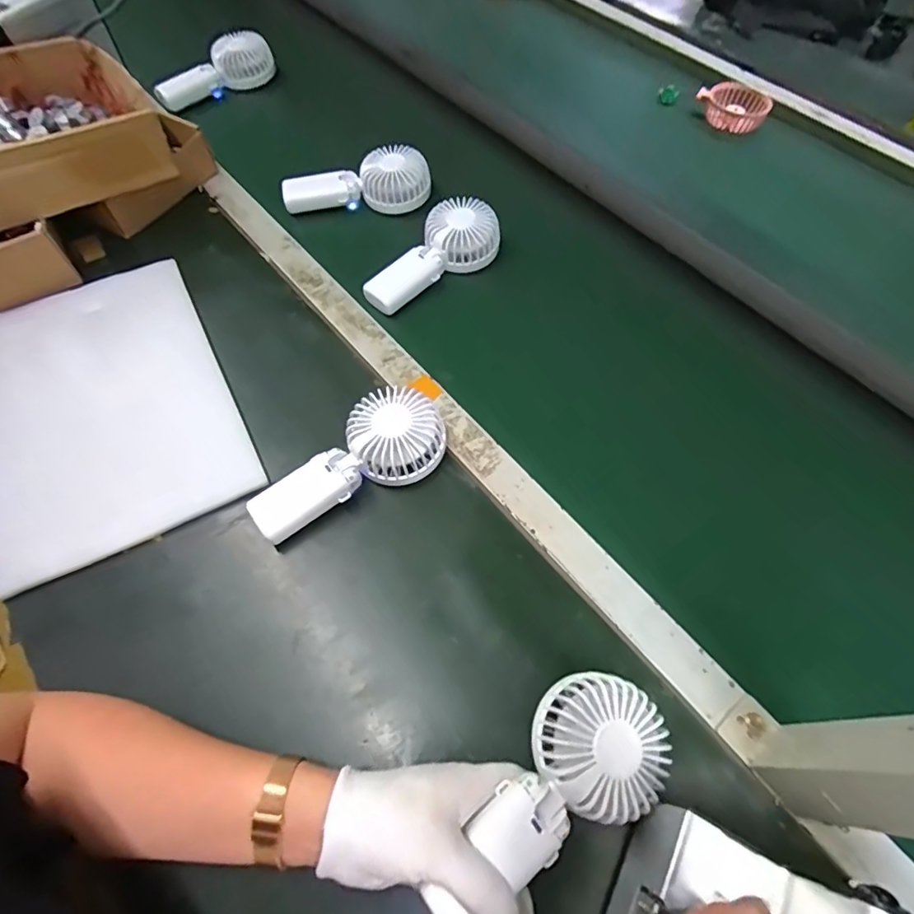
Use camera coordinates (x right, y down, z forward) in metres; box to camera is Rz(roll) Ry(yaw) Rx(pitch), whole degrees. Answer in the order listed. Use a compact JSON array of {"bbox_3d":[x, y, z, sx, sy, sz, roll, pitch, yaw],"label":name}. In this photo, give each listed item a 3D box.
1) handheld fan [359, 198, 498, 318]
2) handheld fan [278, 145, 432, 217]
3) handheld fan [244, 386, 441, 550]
[{"bbox_3d":[-0.026,-0.232,0.608,0.079,0.046,0.176,34,66,18],"label":"handheld fan"},{"bbox_3d":[-0.130,-0.359,0.685,0.186,0.054,0.073,-5,61,-2],"label":"handheld fan"},{"bbox_3d":[-0.093,0.011,0.465,0.086,0.051,0.181,41,68,20],"label":"handheld fan"}]

